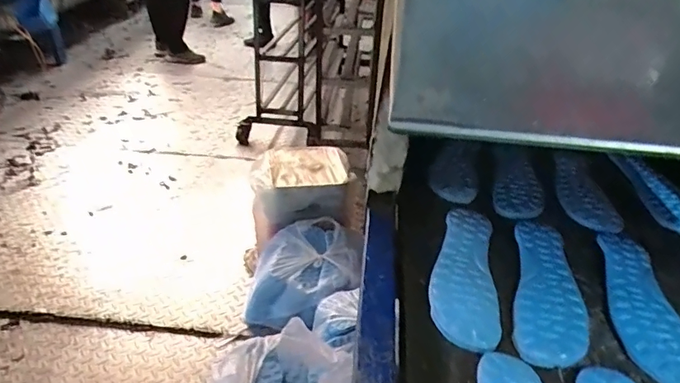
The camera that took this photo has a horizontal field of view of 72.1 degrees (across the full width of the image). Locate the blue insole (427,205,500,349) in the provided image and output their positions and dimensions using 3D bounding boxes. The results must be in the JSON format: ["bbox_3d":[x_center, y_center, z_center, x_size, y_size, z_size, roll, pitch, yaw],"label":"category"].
[{"bbox_3d":[0.157,0.096,0.591,0.078,0.007,0.242,8,34,9],"label":"blue insole"}]

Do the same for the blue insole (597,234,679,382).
[{"bbox_3d":[0.362,0.130,0.561,0.074,0.004,0.236,8,34,9],"label":"blue insole"}]

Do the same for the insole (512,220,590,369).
[{"bbox_3d":[0.257,0.113,0.574,0.079,0.004,0.240,12,35,14],"label":"insole"}]

